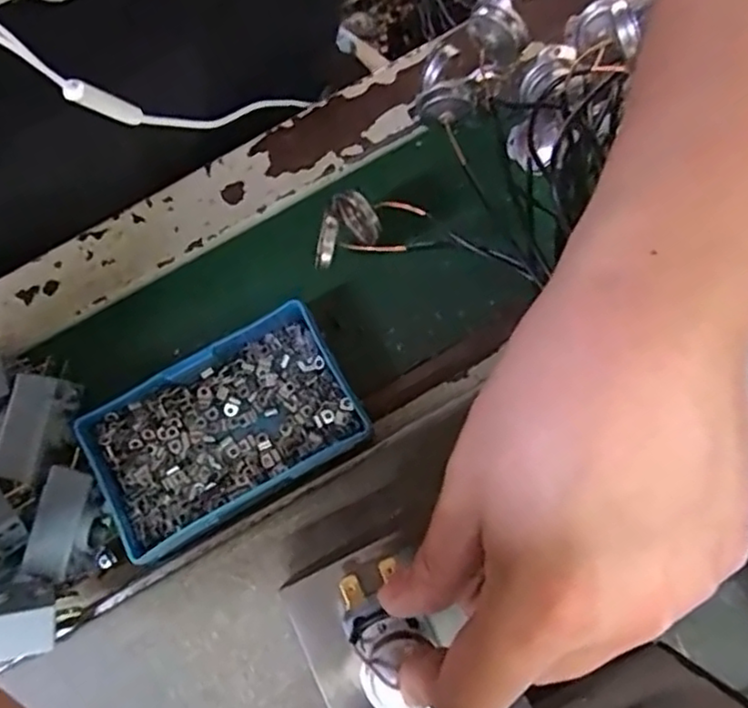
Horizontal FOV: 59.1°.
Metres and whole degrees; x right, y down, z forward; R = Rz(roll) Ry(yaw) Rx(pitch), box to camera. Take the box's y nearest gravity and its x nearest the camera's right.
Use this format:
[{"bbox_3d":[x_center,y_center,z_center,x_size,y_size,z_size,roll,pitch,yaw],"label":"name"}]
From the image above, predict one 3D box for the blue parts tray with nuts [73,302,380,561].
[{"bbox_3d":[-0.067,0.033,0.296,0.113,0.025,0.070,-30,80,-2],"label":"blue parts tray with nuts"}]

